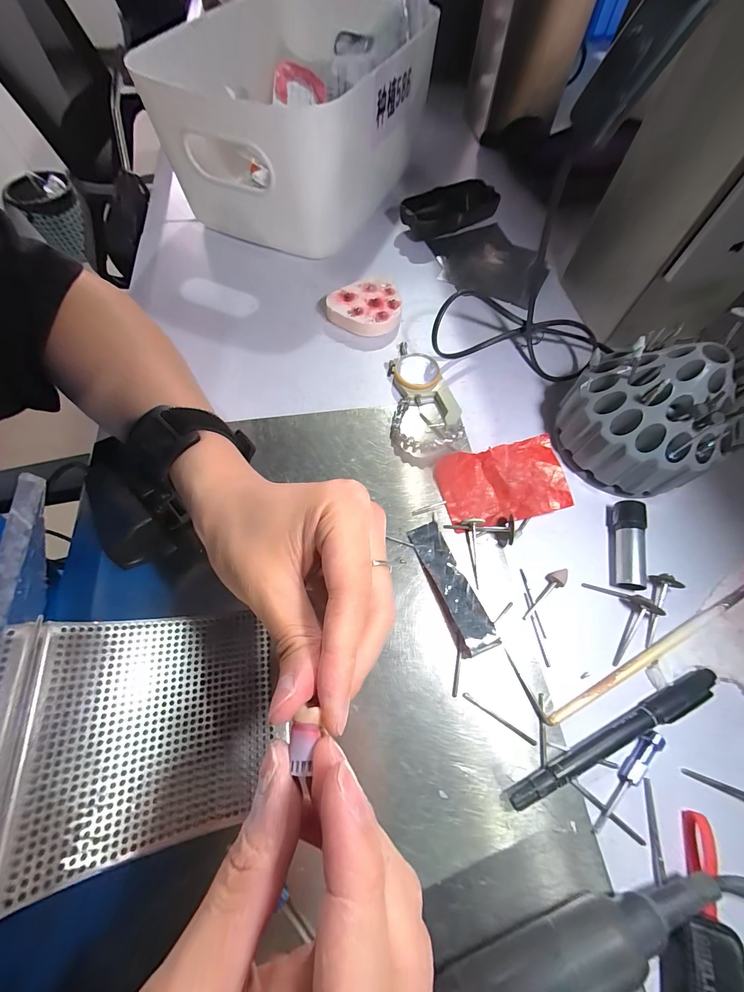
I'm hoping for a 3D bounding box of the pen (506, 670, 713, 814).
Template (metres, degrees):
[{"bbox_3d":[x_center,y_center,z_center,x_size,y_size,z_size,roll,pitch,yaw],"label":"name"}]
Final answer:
[{"bbox_3d":[0.136,0.131,0.191,0.140,0.011,0.013,-19,67,-9],"label":"pen"}]

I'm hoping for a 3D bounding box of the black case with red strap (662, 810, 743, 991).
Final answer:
[{"bbox_3d":[0.149,0.199,0.157,0.025,0.018,0.087,15,66,6],"label":"black case with red strap"}]

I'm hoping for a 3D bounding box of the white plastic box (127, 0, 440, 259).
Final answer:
[{"bbox_3d":[-0.065,-0.411,0.377,0.201,0.132,0.323,16,66,6],"label":"white plastic box"}]

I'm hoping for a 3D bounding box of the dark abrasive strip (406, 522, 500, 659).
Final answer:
[{"bbox_3d":[0.050,0.057,0.223,0.022,0.012,0.084,-19,67,-9],"label":"dark abrasive strip"}]

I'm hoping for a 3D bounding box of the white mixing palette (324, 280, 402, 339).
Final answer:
[{"bbox_3d":[-0.008,-0.175,0.329,0.067,0.019,0.056,-9,66,-5],"label":"white mixing palette"}]

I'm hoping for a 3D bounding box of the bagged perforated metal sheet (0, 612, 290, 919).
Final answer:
[{"bbox_3d":[-0.106,0.109,0.165,0.114,0.013,0.095,10,59,-36],"label":"bagged perforated metal sheet"}]

